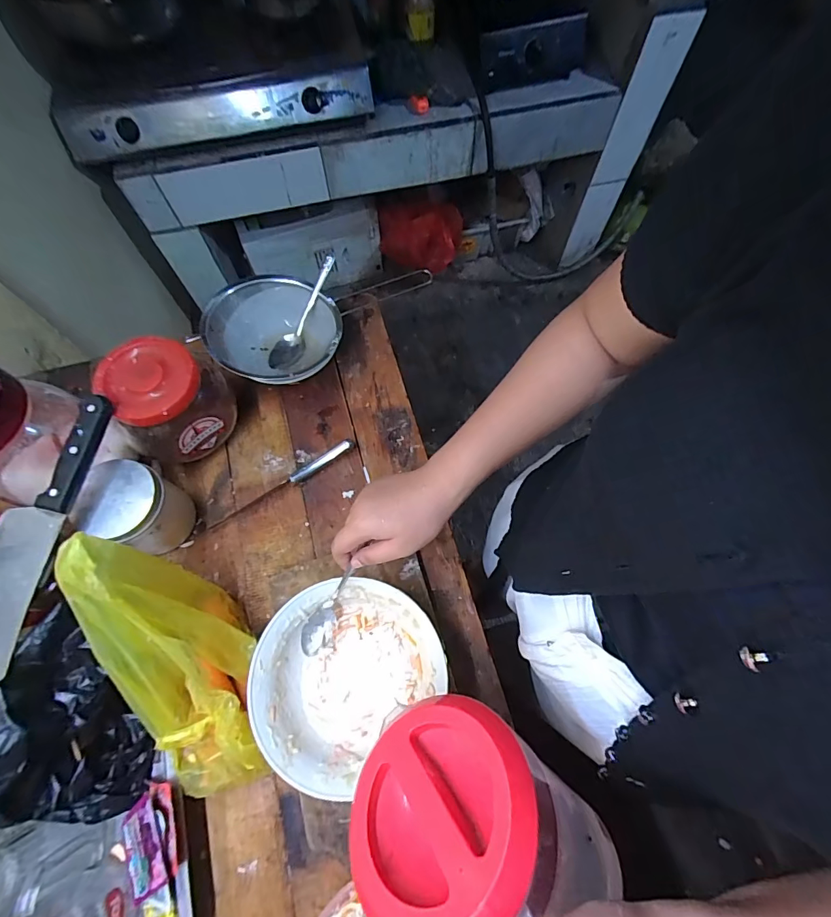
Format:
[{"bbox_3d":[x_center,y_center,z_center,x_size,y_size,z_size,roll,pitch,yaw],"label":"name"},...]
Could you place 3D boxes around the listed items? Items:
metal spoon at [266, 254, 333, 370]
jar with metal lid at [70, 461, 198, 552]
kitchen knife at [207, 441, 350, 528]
[{"bbox_3d":[-0.155,-0.200,0.593,0.046,0.022,0.170,26,92,11],"label":"metal spoon"},{"bbox_3d":[-0.314,0.060,0.498,0.073,0.105,0.083,10,68,5],"label":"jar with metal lid"},{"bbox_3d":[-0.169,0.030,0.554,0.202,0.027,0.017,-31,71,-12],"label":"kitchen knife"}]

